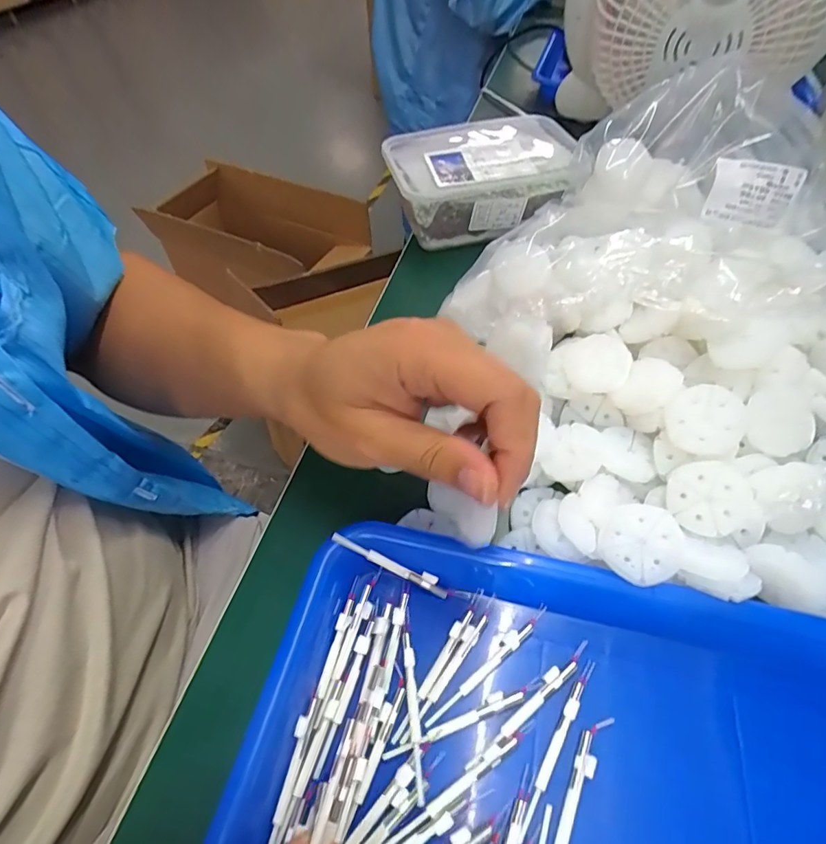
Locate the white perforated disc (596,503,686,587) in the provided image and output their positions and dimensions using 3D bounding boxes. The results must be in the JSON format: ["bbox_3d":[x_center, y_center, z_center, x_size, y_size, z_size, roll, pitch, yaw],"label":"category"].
[{"bbox_3d":[0.112,0.059,0.244,0.036,0.005,0.038,-8,62,15],"label":"white perforated disc"}]

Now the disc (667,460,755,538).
[{"bbox_3d":[0.156,0.040,0.262,0.039,0.013,0.038,-3,82,25],"label":"disc"}]

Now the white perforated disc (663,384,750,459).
[{"bbox_3d":[0.157,-0.001,0.268,0.038,0.007,0.037,-12,71,37],"label":"white perforated disc"}]

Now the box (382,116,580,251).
[{"bbox_3d":[0.064,-0.226,0.466,0.173,0.059,0.130,-17,54,-11],"label":"box"}]

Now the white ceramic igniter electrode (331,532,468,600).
[{"bbox_3d":[-0.008,0.077,0.262,0.076,0.005,0.007,27,56,-3],"label":"white ceramic igniter electrode"}]

